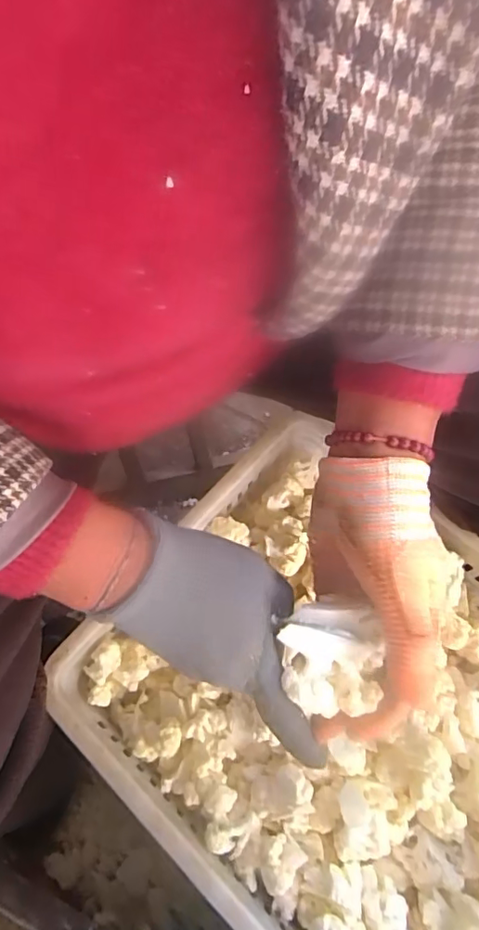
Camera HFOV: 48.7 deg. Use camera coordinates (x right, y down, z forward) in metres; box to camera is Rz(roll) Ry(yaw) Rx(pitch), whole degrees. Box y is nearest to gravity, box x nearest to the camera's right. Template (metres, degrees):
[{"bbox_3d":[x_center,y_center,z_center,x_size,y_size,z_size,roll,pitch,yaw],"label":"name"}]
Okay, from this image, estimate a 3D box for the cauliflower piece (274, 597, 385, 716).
[{"bbox_3d":[0.053,0.108,0.300,0.055,0.033,0.059,-9,69,-3],"label":"cauliflower piece"}]

